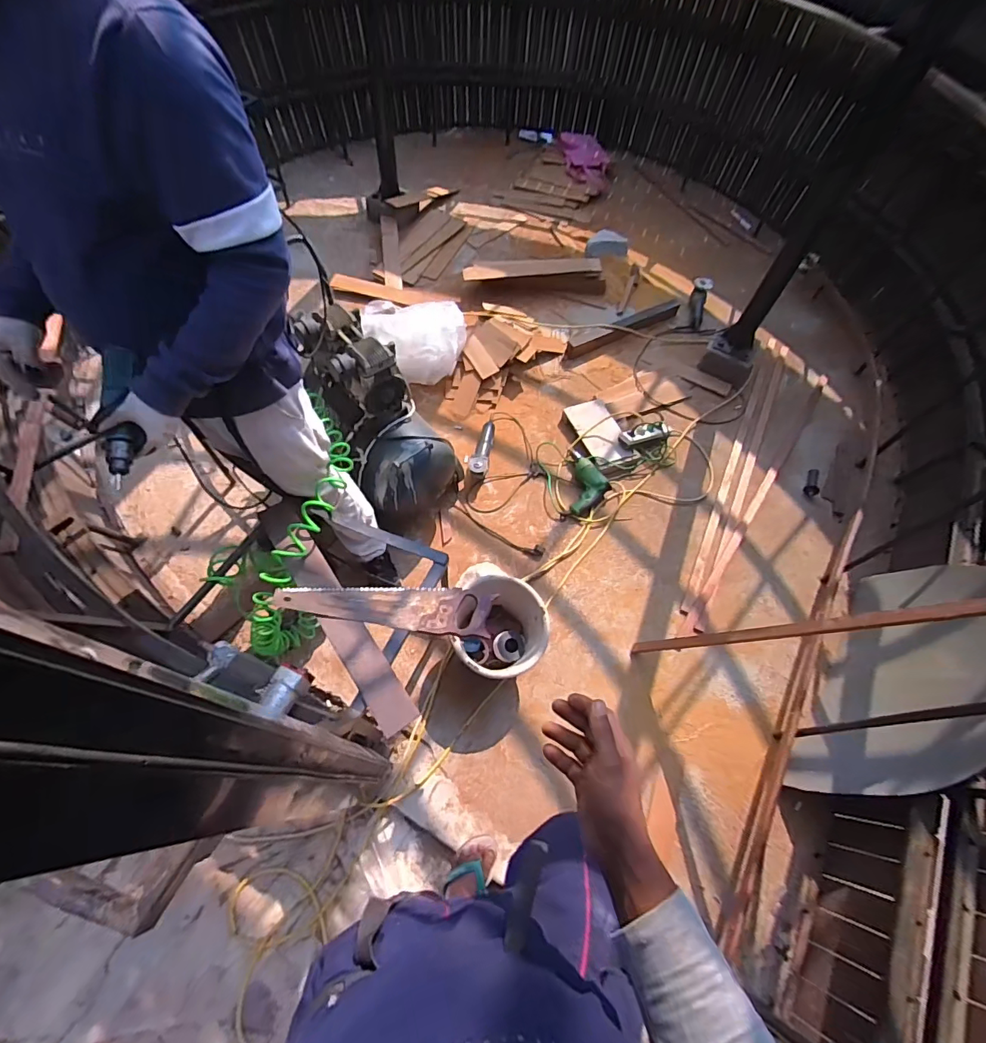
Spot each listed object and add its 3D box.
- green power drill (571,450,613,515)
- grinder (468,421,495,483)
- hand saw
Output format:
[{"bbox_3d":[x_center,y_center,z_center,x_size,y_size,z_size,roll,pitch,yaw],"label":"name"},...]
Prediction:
[{"bbox_3d":[0.363,-0.147,1.736,0.144,0.058,0.269,8,62,-1],"label":"green power drill"},{"bbox_3d":[-0.038,-0.275,1.766,0.069,0.093,0.281,10,62,1],"label":"grinder"},{"bbox_3d":[-0.234,0.190,1.039,0.457,0.031,0.101,3,61,-3],"label":"hand saw"}]

